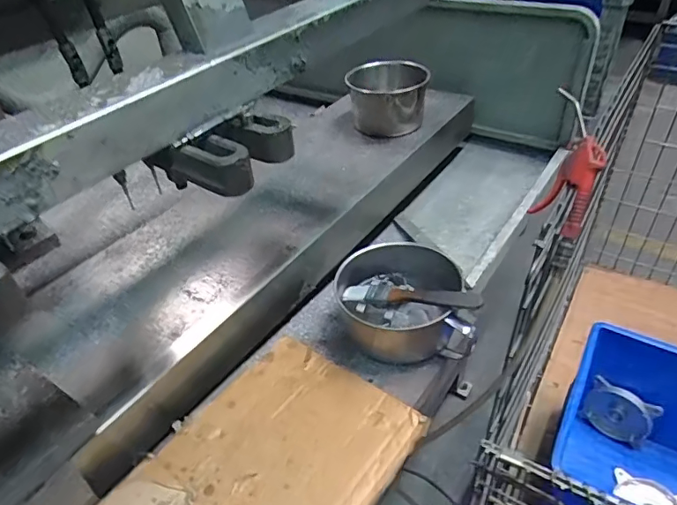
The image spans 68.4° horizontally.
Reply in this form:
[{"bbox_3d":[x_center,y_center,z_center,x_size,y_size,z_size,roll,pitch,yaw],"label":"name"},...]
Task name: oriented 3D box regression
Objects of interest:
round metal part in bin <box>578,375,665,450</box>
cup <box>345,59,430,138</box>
[{"bbox_3d":[0.650,0.362,1.154,0.142,0.140,0.035,21,31,22],"label":"round metal part in bin"},{"bbox_3d":[0.095,-0.296,0.942,0.136,0.096,0.136,5,40,12],"label":"cup"}]

